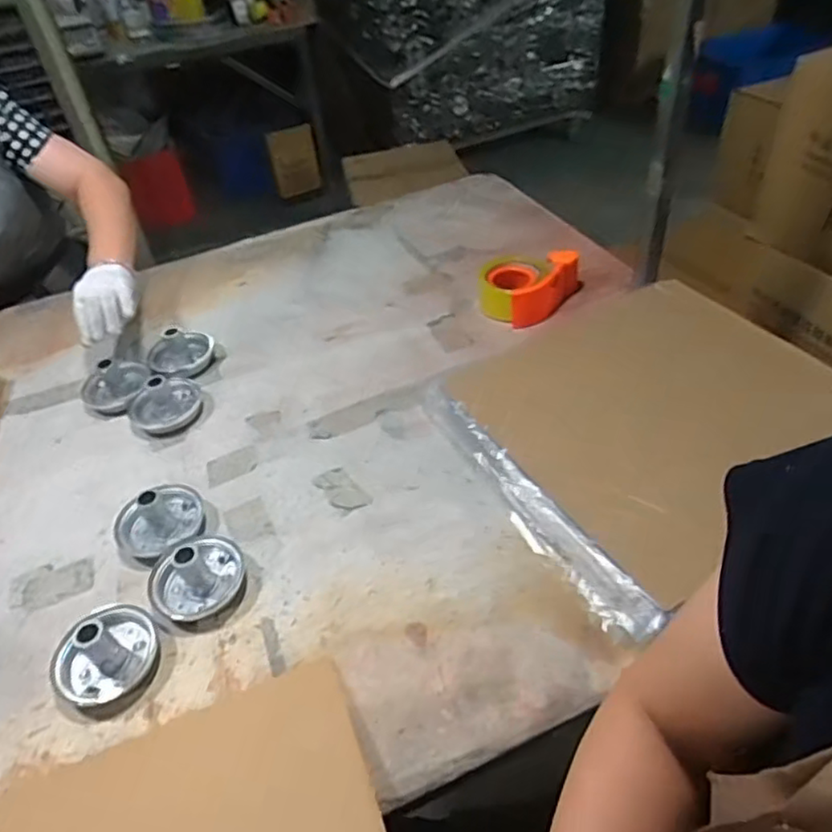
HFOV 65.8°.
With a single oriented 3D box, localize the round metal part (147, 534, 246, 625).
[{"bbox_3d":[-0.218,0.156,0.636,0.090,0.053,0.083,-4,43,4],"label":"round metal part"}]

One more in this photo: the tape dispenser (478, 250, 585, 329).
[{"bbox_3d":[0.164,-0.195,0.957,0.120,0.059,0.146,29,54,33],"label":"tape dispenser"}]

